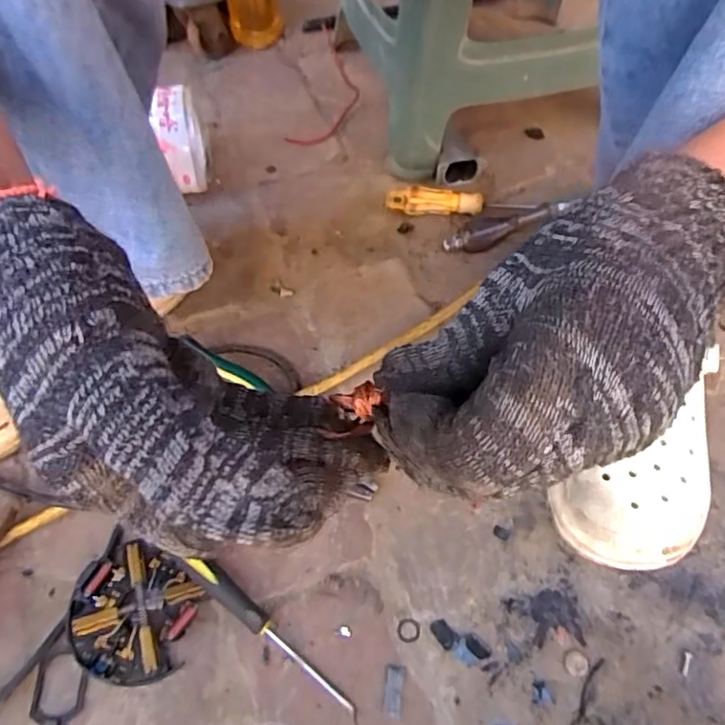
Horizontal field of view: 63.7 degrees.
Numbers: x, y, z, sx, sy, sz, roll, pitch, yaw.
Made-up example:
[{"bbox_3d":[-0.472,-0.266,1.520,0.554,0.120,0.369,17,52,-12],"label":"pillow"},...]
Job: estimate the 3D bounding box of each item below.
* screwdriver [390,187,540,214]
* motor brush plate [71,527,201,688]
[{"bbox_3d":[0.100,-0.160,0.590,0.149,0.021,0.020,6,57,5],"label":"screwdriver"},{"bbox_3d":[-0.148,0.160,0.379,0.078,0.021,0.081,-1,57,1],"label":"motor brush plate"}]

